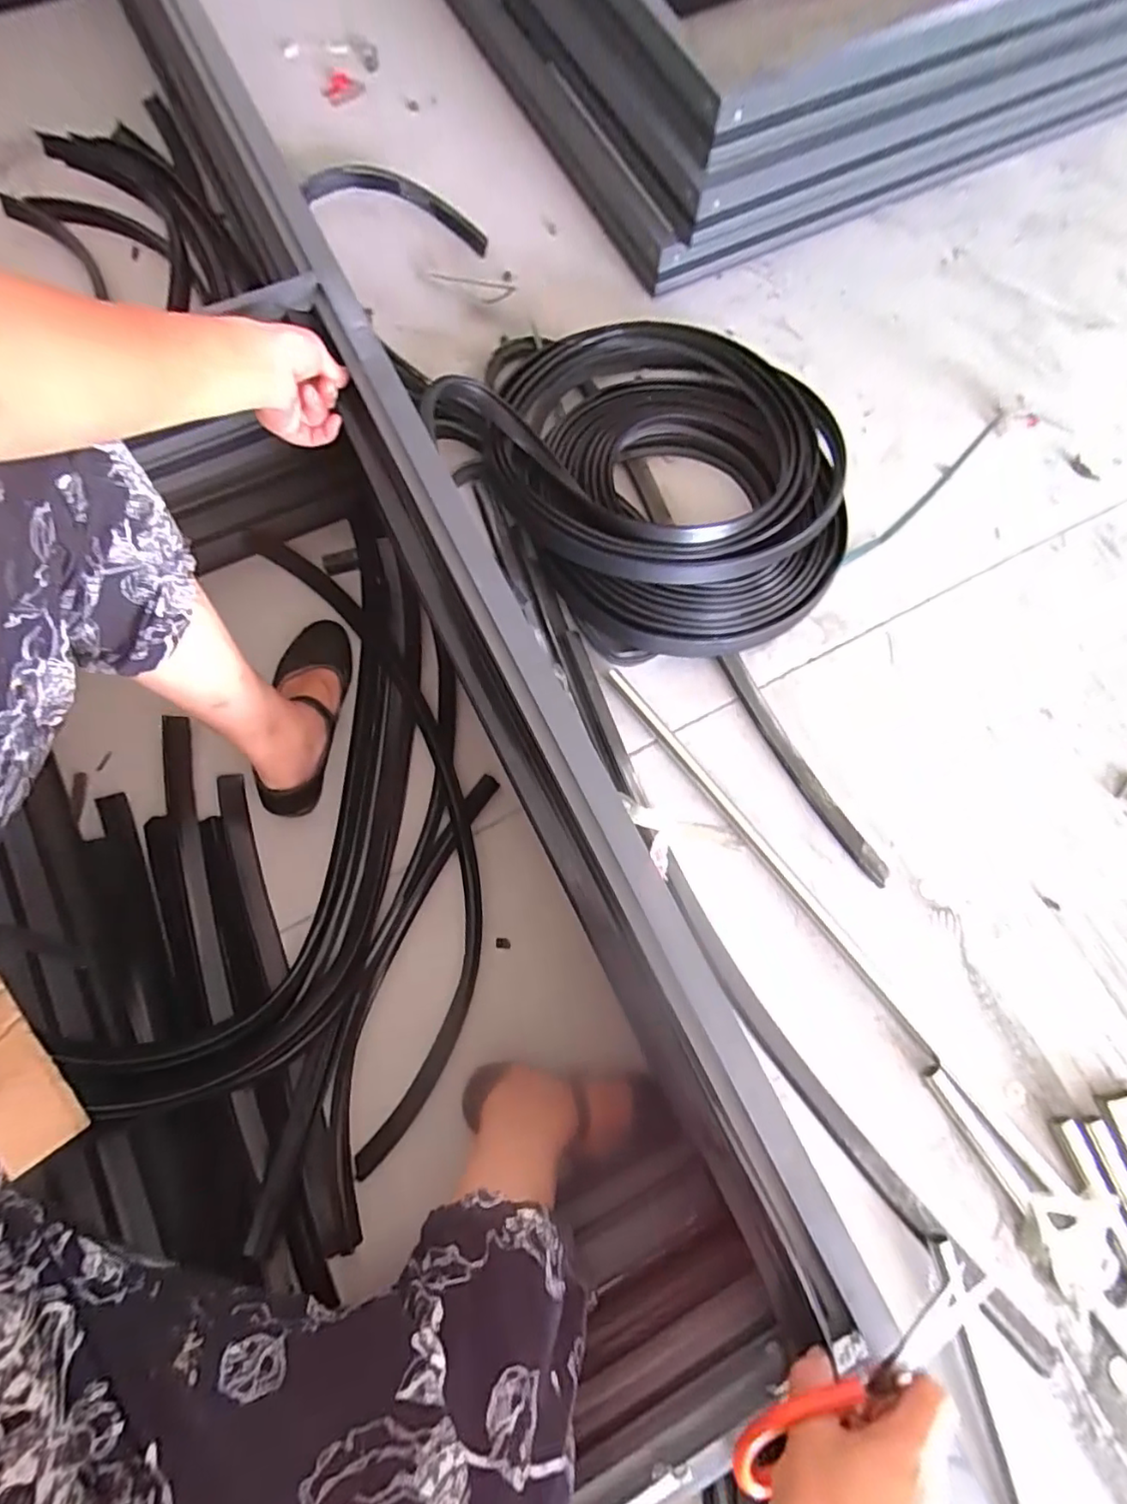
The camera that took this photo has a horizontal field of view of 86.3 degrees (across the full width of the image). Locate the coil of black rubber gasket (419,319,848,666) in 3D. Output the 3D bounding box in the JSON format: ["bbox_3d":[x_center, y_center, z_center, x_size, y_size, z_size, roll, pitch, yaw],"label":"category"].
[{"bbox_3d":[0.152,-0.416,0.824,0.487,0.104,0.566,-33,80,-9],"label":"coil of black rubber gasket"}]

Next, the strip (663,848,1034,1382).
[{"bbox_3d":[0.308,0.399,0.684,0.056,0.021,0.650,-35,80,-9],"label":"strip"}]

